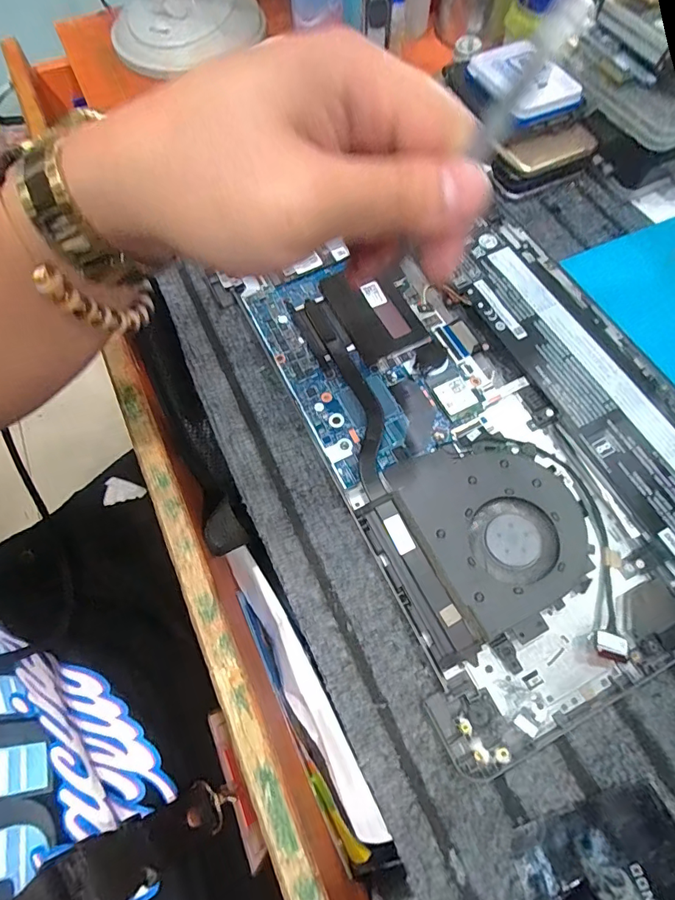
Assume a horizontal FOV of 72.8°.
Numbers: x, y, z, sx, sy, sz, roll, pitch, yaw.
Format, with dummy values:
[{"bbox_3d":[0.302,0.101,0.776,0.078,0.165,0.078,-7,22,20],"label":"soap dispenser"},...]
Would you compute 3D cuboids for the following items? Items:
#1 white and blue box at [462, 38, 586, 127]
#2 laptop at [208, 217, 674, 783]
[{"bbox_3d":[0.145,-0.285,0.353,0.058,0.012,0.078,-26,69,0],"label":"white and blue box"},{"bbox_3d":[0.096,-0.022,0.283,0.218,0.013,0.310,-24,68,-8],"label":"laptop"}]

